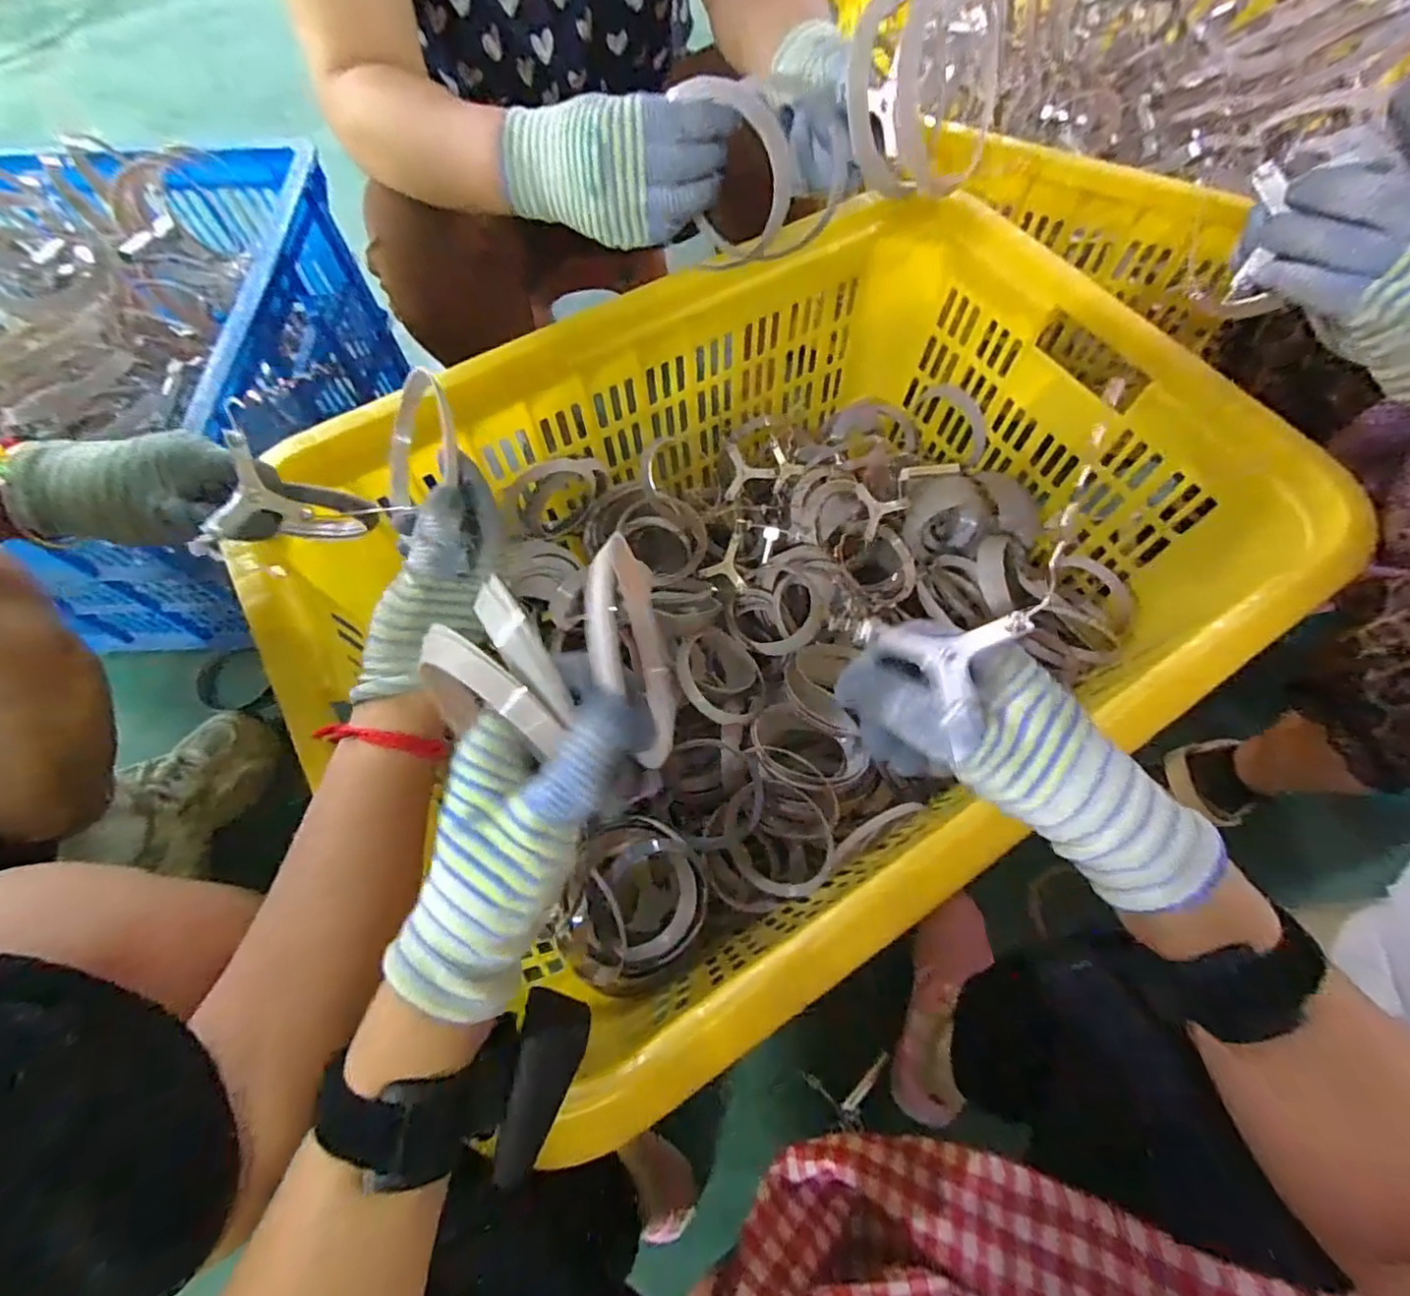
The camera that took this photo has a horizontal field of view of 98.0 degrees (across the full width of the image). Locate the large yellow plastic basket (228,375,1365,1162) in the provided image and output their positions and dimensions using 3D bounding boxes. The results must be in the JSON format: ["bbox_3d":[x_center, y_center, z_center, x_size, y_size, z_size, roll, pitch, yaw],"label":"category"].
[{"bbox_3d":[0.052,-0.056,0.630,0.754,0.296,0.590,-35,70,-14],"label":"large yellow plastic basket"}]

